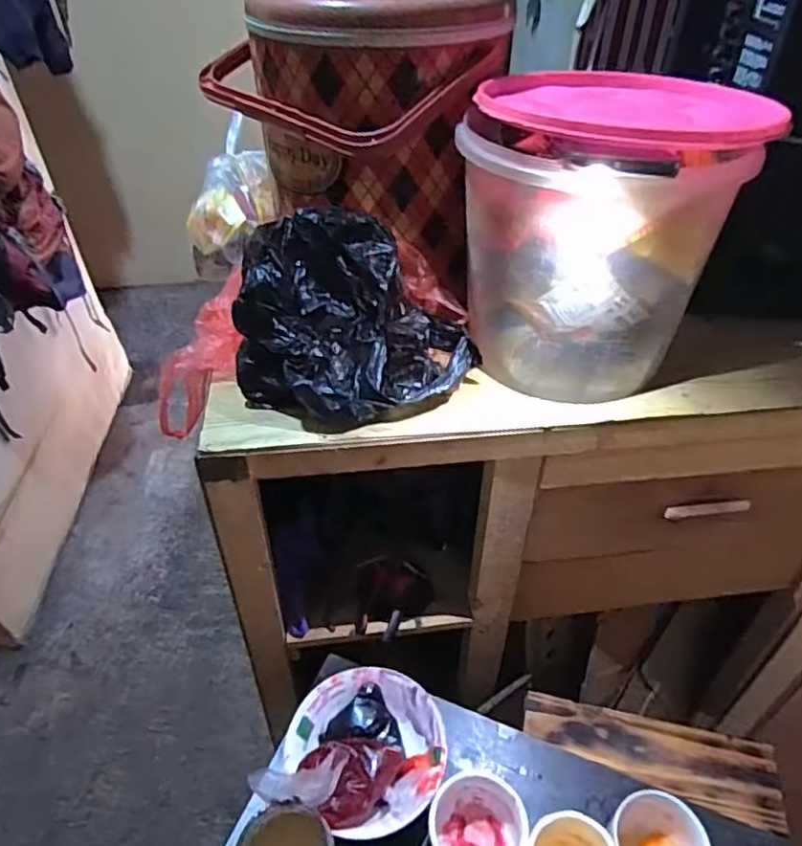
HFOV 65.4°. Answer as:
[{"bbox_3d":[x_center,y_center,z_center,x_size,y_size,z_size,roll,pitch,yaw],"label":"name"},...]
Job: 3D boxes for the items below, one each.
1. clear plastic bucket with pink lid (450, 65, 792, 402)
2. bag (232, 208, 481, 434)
[{"bbox_3d":[0.184,-0.178,0.605,0.229,0.251,0.221,-1,41,1],"label":"clear plastic bucket with pink lid"},{"bbox_3d":[-0.043,-0.099,0.603,0.215,0.148,0.156,7,42,10],"label":"bag"}]

